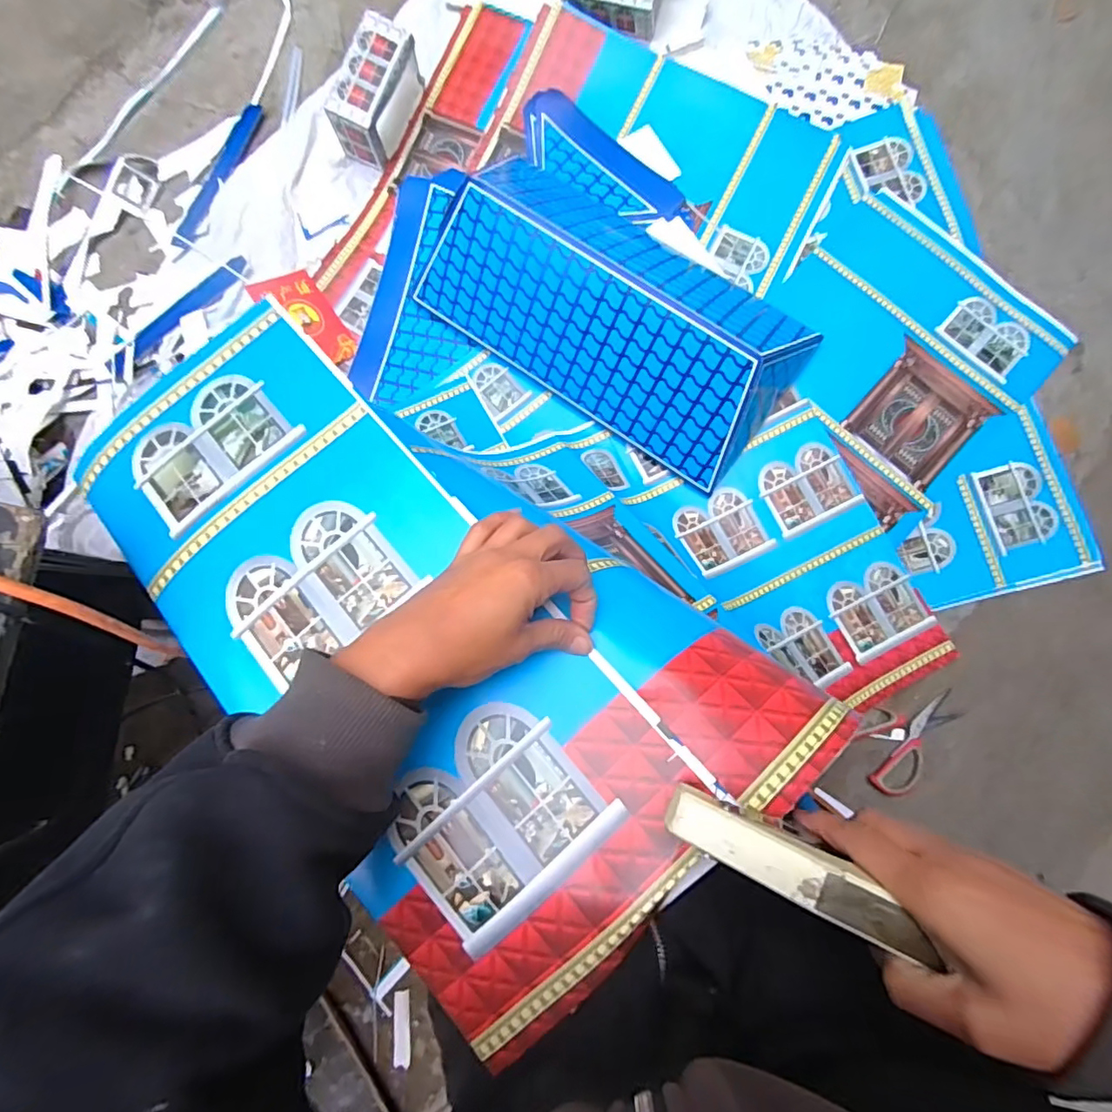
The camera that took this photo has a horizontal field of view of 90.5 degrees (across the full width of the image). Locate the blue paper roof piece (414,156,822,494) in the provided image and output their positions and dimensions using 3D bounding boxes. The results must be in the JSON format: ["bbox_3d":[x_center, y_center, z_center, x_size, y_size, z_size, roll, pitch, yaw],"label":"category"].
[{"bbox_3d":[0.084,-0.356,0.752,0.521,0.134,0.276,35,82,7],"label":"blue paper roof piece"}]

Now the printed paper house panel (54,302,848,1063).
[{"bbox_3d":[-0.106,0.046,0.385,0.515,0.054,0.287,40,83,13],"label":"printed paper house panel"}]

